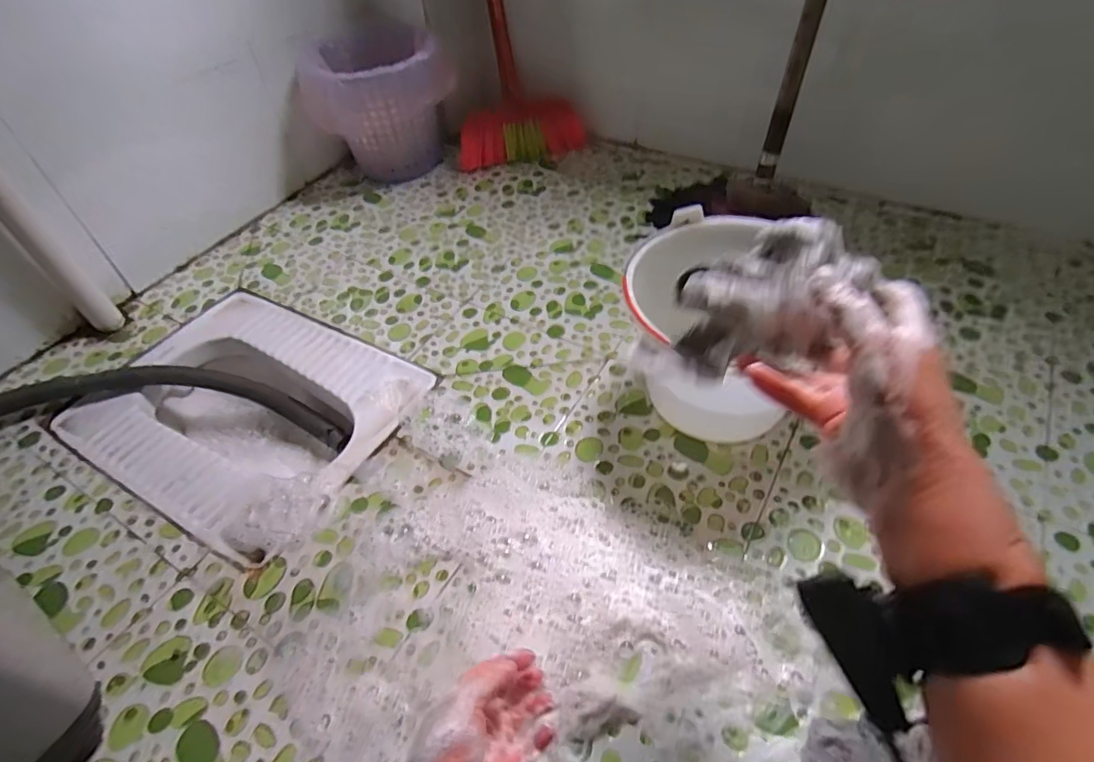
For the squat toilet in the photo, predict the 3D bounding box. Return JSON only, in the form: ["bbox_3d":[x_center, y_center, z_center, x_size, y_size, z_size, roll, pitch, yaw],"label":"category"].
[{"bbox_3d":[-0.483,0.064,0.937,0.504,0.121,0.377,22,54,22],"label":"squat toilet"}]

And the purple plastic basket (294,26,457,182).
[{"bbox_3d":[-0.366,-0.615,1.265,0.222,0.267,0.262,30,57,28],"label":"purple plastic basket"}]

